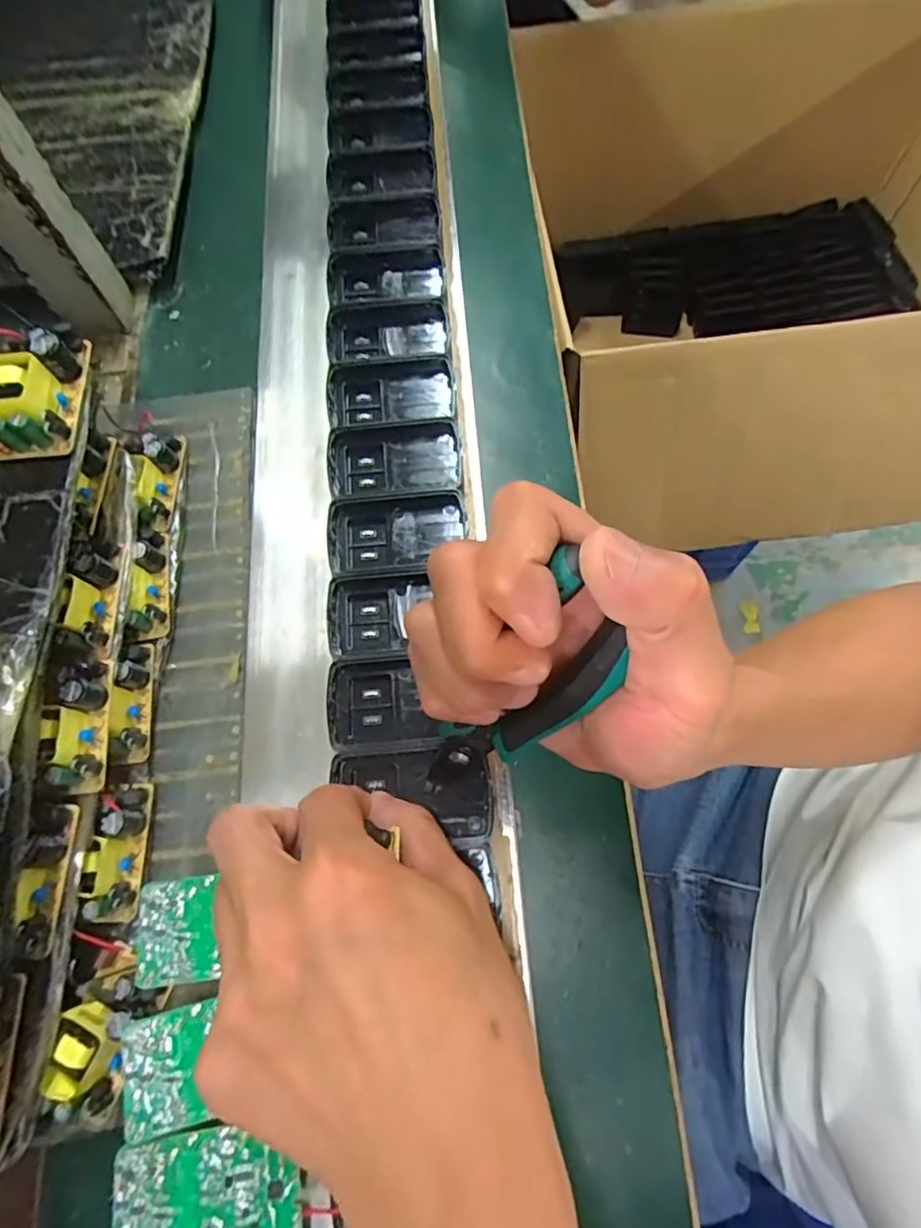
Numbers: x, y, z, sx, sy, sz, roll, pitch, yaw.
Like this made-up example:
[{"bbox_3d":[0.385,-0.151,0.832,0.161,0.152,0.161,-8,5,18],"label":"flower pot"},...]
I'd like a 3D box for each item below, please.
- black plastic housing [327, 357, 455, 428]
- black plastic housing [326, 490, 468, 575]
[{"bbox_3d":[-0.039,-0.123,0.335,0.069,0.013,0.039,-4,71,1],"label":"black plastic housing"},{"bbox_3d":[-0.033,-0.042,0.308,0.070,0.012,0.041,-5,71,1],"label":"black plastic housing"}]

